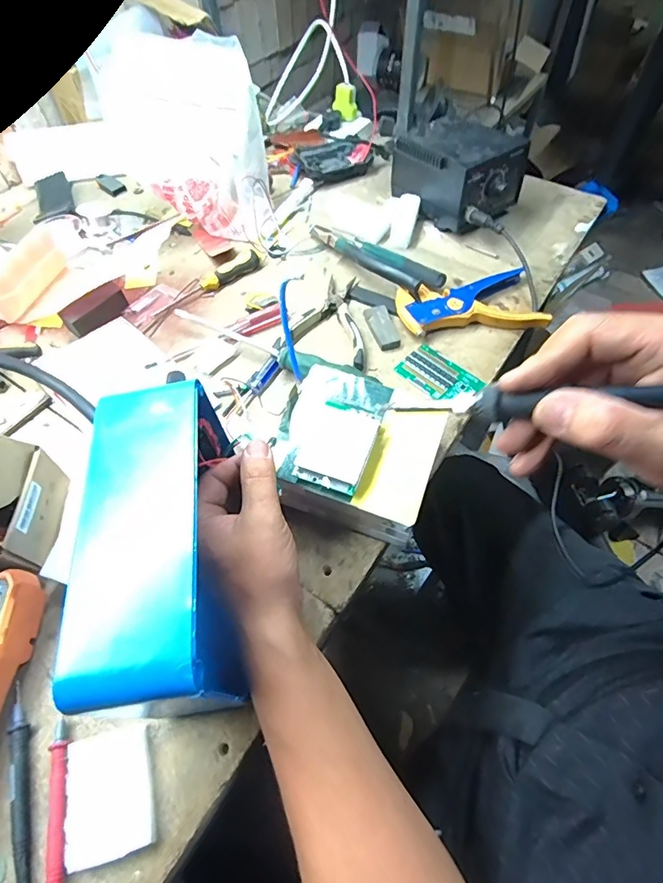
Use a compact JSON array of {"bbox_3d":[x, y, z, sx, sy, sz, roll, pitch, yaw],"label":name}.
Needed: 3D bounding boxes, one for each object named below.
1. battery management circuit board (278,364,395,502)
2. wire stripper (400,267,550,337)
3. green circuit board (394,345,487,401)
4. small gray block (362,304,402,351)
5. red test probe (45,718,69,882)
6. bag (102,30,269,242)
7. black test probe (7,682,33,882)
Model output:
[{"bbox_3d":[-0.001,-0.014,0.384,0.083,0.015,0.118,13,61,9],"label":"battery management circuit board"},{"bbox_3d":[0.158,-0.166,0.534,0.158,0.023,0.095,-4,60,-2],"label":"wire stripper"},{"bbox_3d":[0.116,-0.071,0.490,0.054,0.005,0.082,-40,67,-20],"label":"green circuit board"},{"bbox_3d":[0.059,-0.132,0.523,0.026,0.008,0.061,-17,61,-9],"label":"small gray block"},{"bbox_3d":[-0.180,0.249,0.299,0.015,0.011,0.113,-14,61,-7],"label":"red test probe"},{"bbox_3d":[-0.171,-0.368,0.567,0.165,0.192,0.104,7,60,5],"label":"bag"},{"bbox_3d":[-0.213,0.234,0.308,0.013,0.007,0.123,-18,61,-9],"label":"black test probe"}]

